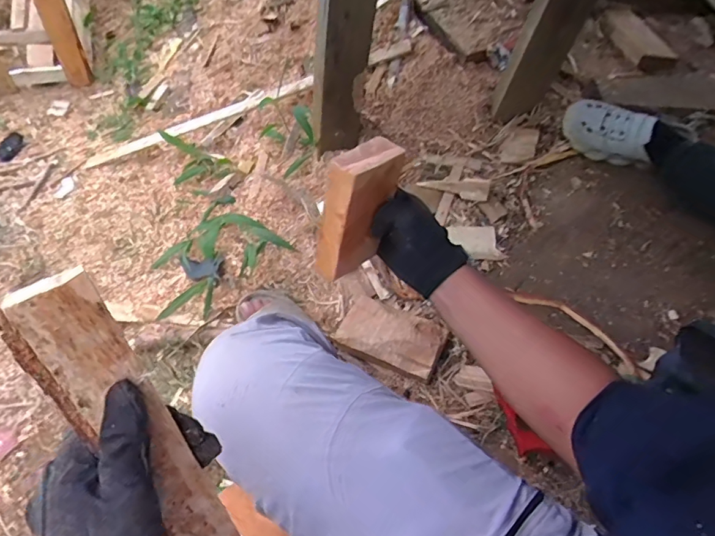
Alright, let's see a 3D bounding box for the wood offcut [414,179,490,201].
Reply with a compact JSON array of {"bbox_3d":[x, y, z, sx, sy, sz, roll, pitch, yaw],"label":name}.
[{"bbox_3d":[0.224,-0.194,1.099,0.156,0.014,0.061,17,57,-1],"label":"wood offcut"}]

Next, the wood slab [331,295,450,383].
[{"bbox_3d":[0.064,0.134,0.955,0.209,0.034,0.116,21,73,21],"label":"wood slab"}]

